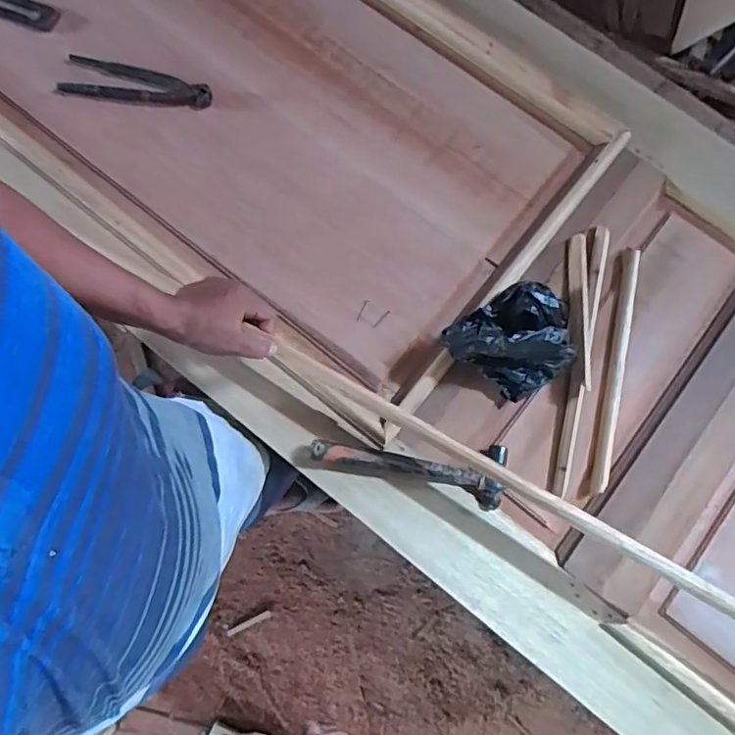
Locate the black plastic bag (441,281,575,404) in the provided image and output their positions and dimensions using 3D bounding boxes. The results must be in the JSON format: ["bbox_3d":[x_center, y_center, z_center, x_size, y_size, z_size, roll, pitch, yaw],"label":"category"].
[{"bbox_3d":[0.191,-0.036,0.709,0.162,0.106,0.125,-37,80,-7],"label":"black plastic bag"}]

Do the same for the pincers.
[{"bbox_3d":[-0.339,-0.417,0.831,0.220,0.018,0.061,10,78,2],"label":"pincers"}]

